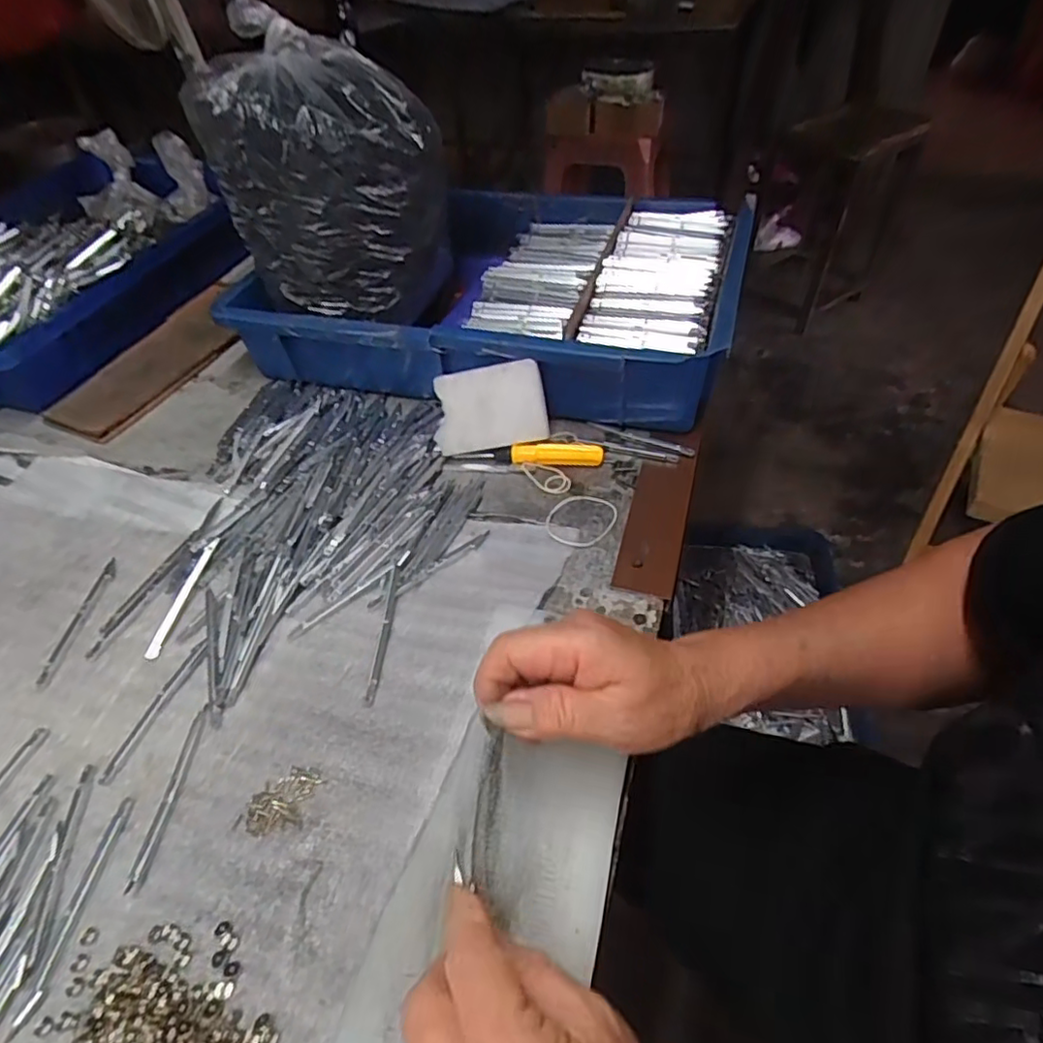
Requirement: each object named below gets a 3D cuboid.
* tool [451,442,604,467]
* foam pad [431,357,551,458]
[{"bbox_3d":[0.006,-0.053,0.484,0.113,0.017,0.017,0,46,4],"label":"tool"},{"bbox_3d":[-0.026,-0.088,0.480,0.086,0.061,0.005,-8,17,12],"label":"foam pad"}]

